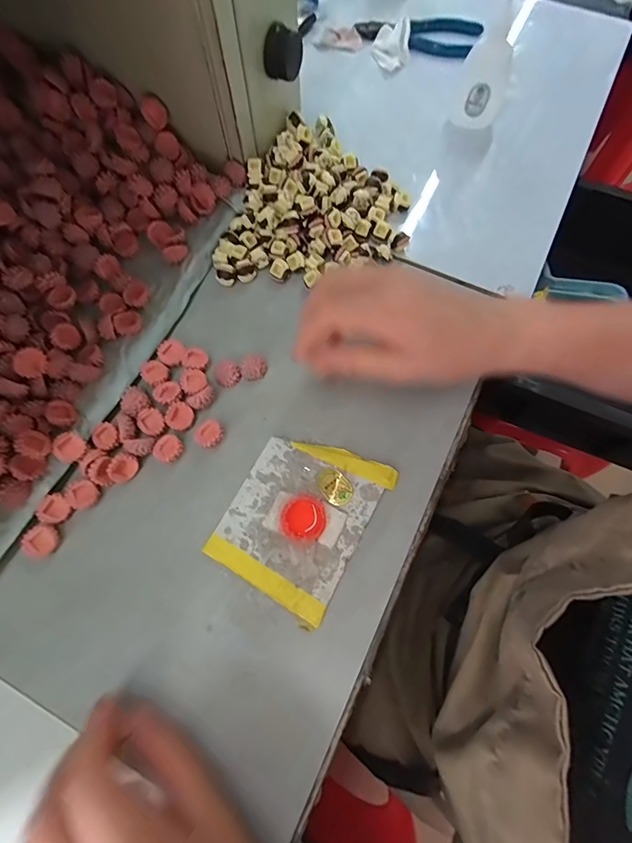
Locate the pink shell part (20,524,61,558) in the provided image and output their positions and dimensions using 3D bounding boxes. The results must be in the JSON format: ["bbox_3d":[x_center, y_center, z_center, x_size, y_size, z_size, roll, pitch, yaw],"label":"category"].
[{"bbox_3d":[-0.185,0.081,0.260,0.021,0.007,0.020,-20,74,-7],"label":"pink shell part"}]

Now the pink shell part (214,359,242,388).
[{"bbox_3d":[-0.067,-0.037,0.296,0.018,0.008,0.018,0,73,-1],"label":"pink shell part"}]

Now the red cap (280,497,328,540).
[{"bbox_3d":[-0.008,0.066,0.264,0.030,0.006,0.028,0,73,-1],"label":"red cap"}]

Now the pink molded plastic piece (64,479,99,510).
[{"bbox_3d":[-0.162,0.050,0.269,0.017,0.007,0.022,-43,78,-13],"label":"pink molded plastic piece"}]

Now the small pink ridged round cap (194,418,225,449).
[{"bbox_3d":[-0.078,0.009,0.282,0.020,0.006,0.020,0,73,-1],"label":"small pink ridged round cap"}]

